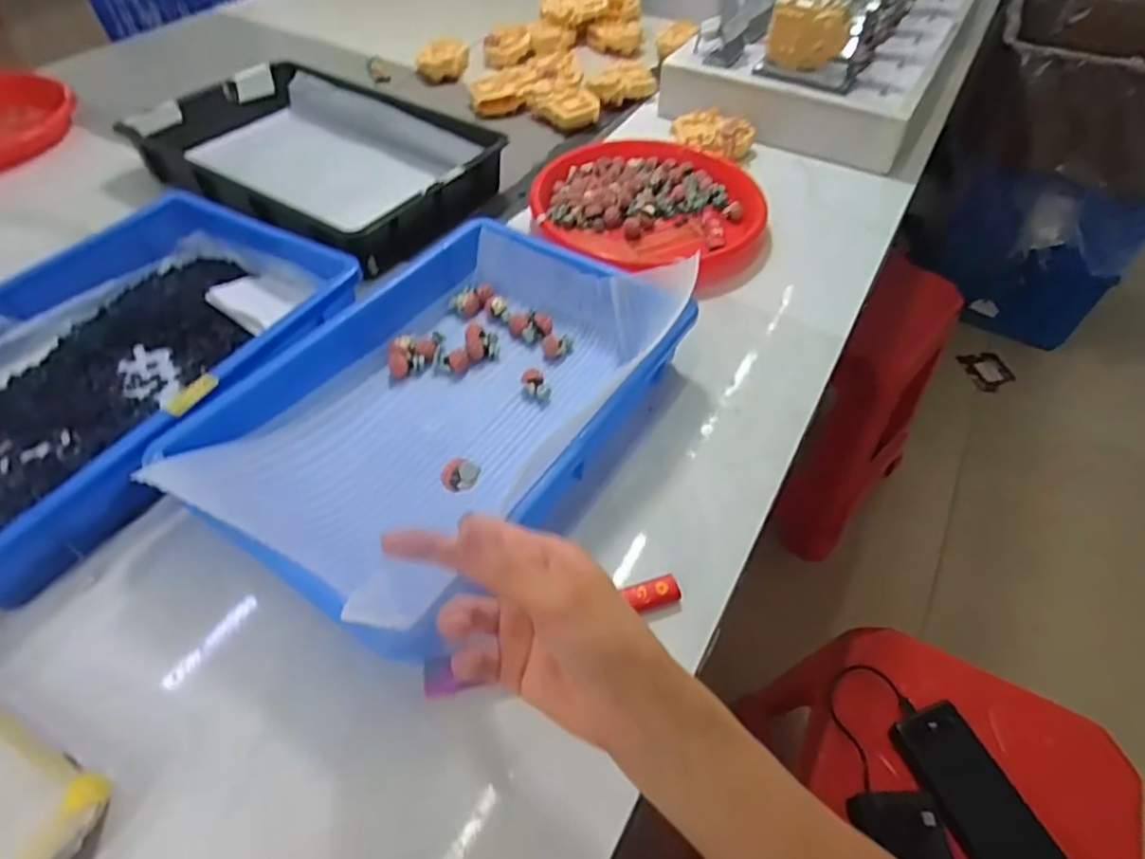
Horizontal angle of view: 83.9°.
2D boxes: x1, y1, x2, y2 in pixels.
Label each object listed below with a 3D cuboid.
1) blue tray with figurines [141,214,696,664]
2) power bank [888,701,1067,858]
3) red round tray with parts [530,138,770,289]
[{"bbox_3d":[-0.097,-0.031,0.502,0.250,0.066,0.371,27,54,20],"label":"blue tray with figurines"},{"bbox_3d":[0.388,0.354,0.617,0.080,0.023,0.159,-16,52,-14],"label":"power bank"},{"bbox_3d":[0.082,-0.260,0.720,0.246,0.042,0.254,1,50,-1],"label":"red round tray with parts"}]

